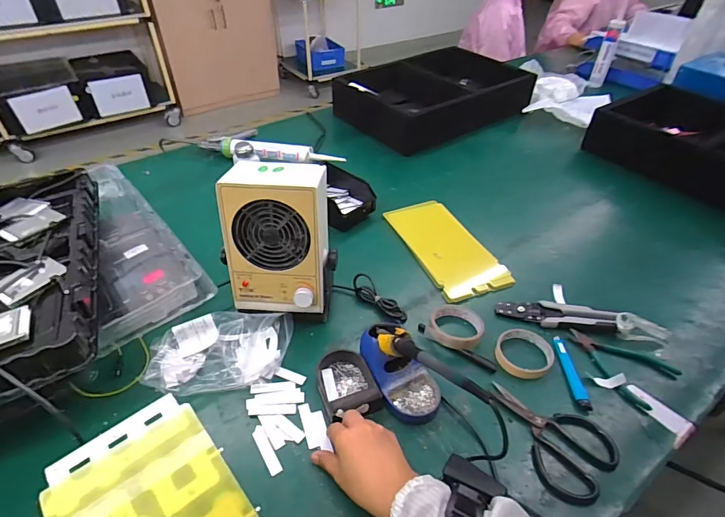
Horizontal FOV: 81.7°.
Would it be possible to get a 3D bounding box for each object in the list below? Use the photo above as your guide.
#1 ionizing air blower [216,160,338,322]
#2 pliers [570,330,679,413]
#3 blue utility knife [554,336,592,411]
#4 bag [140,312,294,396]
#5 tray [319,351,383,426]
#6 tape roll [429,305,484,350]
[{"bbox_3d":[-0.125,-0.016,0.665,0.149,0.247,0.124,6,42,6],"label":"ionizing air blower"},{"bbox_3d":[0.399,0.164,0.655,0.153,0.011,0.095,28,48,27],"label":"pliers"},{"bbox_3d":[0.320,0.169,0.640,0.020,0.011,0.127,1,42,0],"label":"blue utility knife"},{"bbox_3d":[-0.219,0.136,0.641,0.217,0.049,0.121,-4,42,-6],"label":"bag"},{"bbox_3d":[-0.025,0.179,0.610,0.079,0.034,0.106,-15,44,-17],"label":"tray"},{"bbox_3d":[0.156,0.108,0.690,0.082,0.028,0.081,0,42,0],"label":"tape roll"}]

